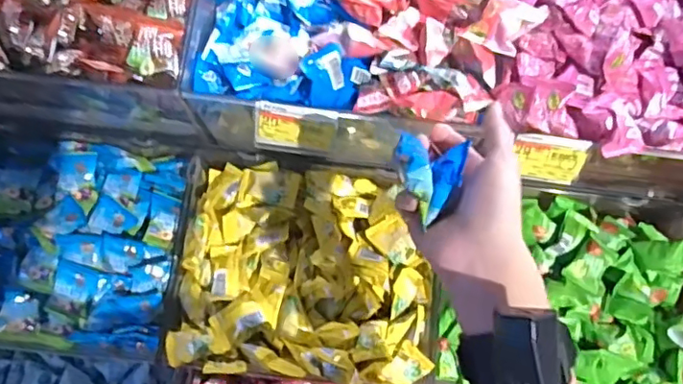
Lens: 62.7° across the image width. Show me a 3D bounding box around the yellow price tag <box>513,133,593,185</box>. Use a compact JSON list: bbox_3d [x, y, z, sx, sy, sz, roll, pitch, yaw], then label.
[{"bbox_3d":[0.198,-0.032,0.539,0.066,0.051,0.010,9,48,2],"label":"yellow price tag"}]

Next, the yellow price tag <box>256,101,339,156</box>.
[{"bbox_3d":[-0.043,-0.059,0.537,0.075,0.047,0.007,8,37,-2],"label":"yellow price tag"}]

